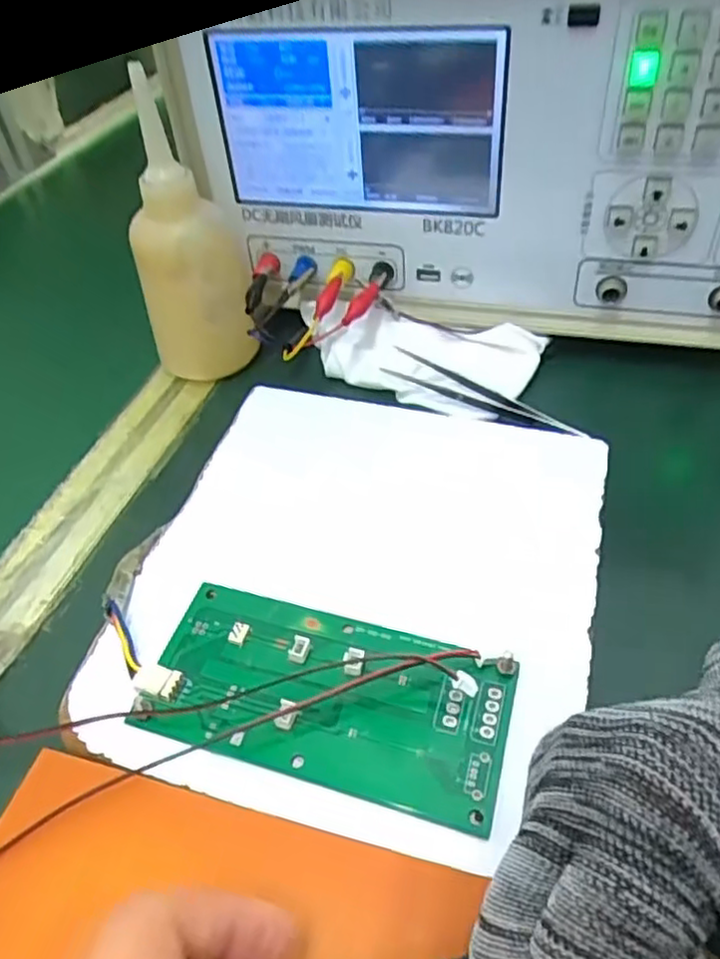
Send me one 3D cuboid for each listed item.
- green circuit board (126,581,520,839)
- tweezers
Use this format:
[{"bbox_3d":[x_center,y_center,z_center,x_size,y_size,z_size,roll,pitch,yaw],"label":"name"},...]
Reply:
[{"bbox_3d":[-0.013,0.077,0.255,0.132,0.013,0.064,10,48,16],"label":"green circuit board"},{"bbox_3d":[0.068,-0.048,0.379,0.117,0.010,0.019,24,53,27],"label":"tweezers"}]

